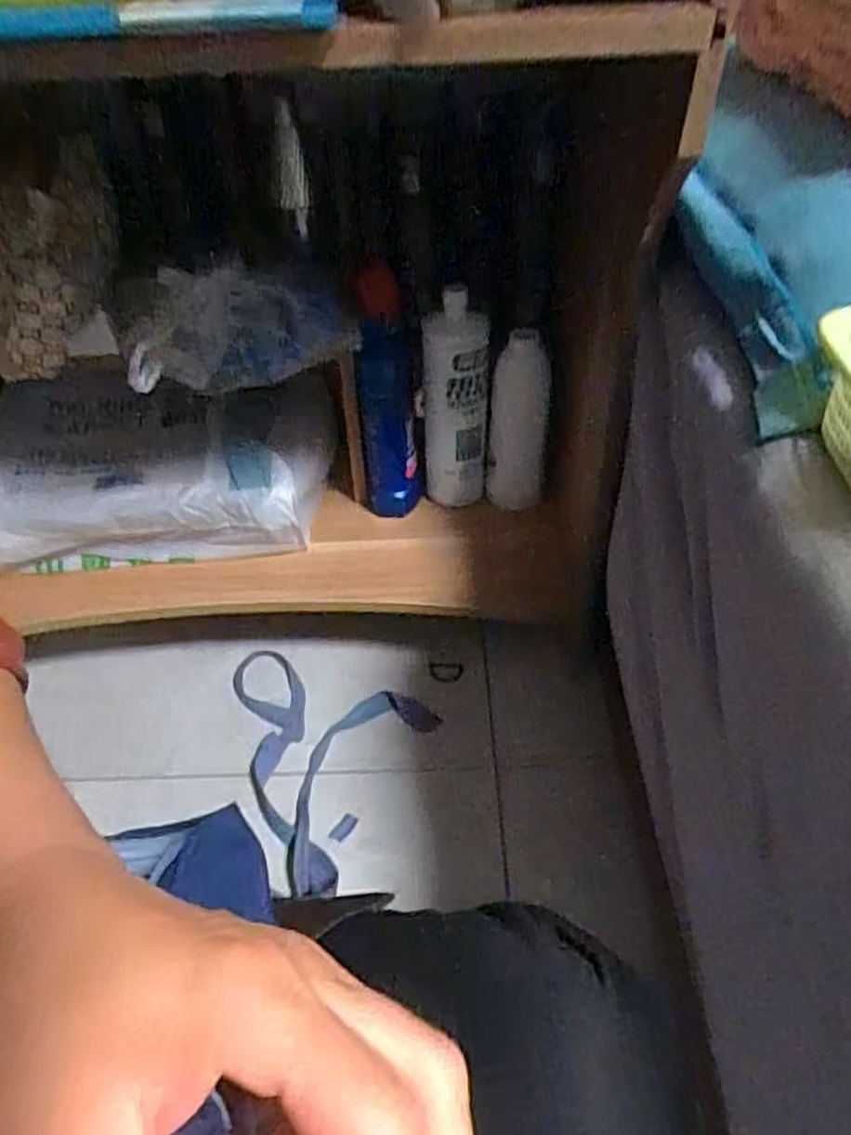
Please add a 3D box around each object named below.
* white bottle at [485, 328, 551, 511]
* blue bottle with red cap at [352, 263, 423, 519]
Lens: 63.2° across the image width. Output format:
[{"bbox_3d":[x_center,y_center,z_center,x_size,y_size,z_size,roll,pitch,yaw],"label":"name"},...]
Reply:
[{"bbox_3d":[0.107,-0.164,0.794,0.065,0.208,0.043,9,47,10],"label":"white bottle"},{"bbox_3d":[-0.042,-0.192,0.770,0.070,0.298,0.059,-6,46,-4],"label":"blue bottle with red cap"}]

